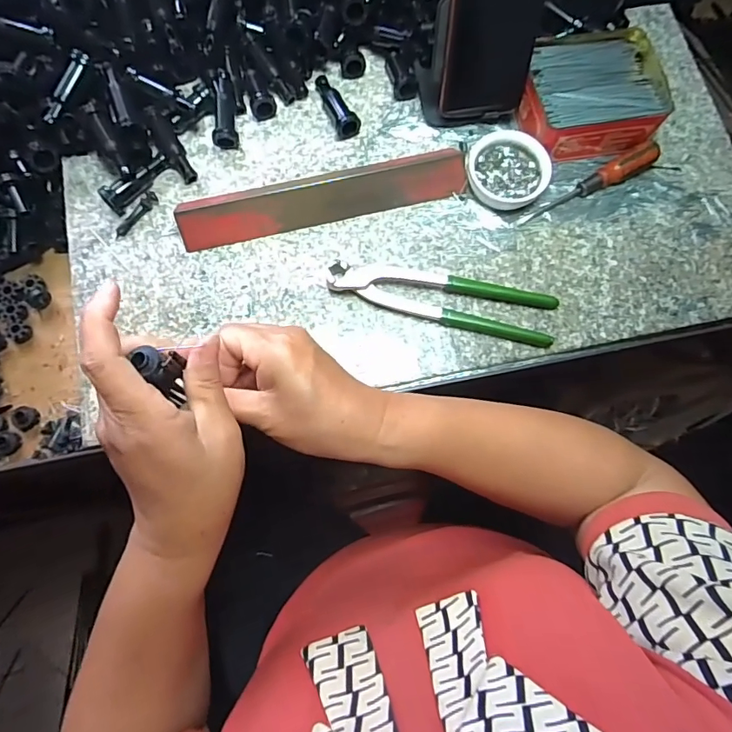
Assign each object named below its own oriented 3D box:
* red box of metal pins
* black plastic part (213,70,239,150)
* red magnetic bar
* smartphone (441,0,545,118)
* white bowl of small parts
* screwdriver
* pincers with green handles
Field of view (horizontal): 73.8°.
[{"bbox_3d":[0.207,-0.255,0.459,0.127,0.041,0.113,-9,76,-4],"label":"red box of metal pins"},{"bbox_3d":[-0.132,-0.236,0.451,0.023,0.019,0.067,-9,76,-4],"label":"black plastic part"},{"bbox_3d":[-0.035,-0.150,0.434,0.256,0.028,0.033,-14,77,-5],"label":"red magnetic bar"},{"bbox_3d":[0.107,-0.290,0.395,0.077,0.168,0.009,-5,52,-3],"label":"smartphone"},{"bbox_3d":[0.128,-0.177,0.446,0.073,0.024,0.065,35,78,7],"label":"white bowl of small parts"},{"bbox_3d":[0.206,-0.170,0.450,0.141,0.025,0.018,-24,78,-7],"label":"screwdriver"},{"bbox_3d":[0.066,-0.061,0.423,0.197,0.018,0.048,12,76,2],"label":"pincers with green handles"}]

